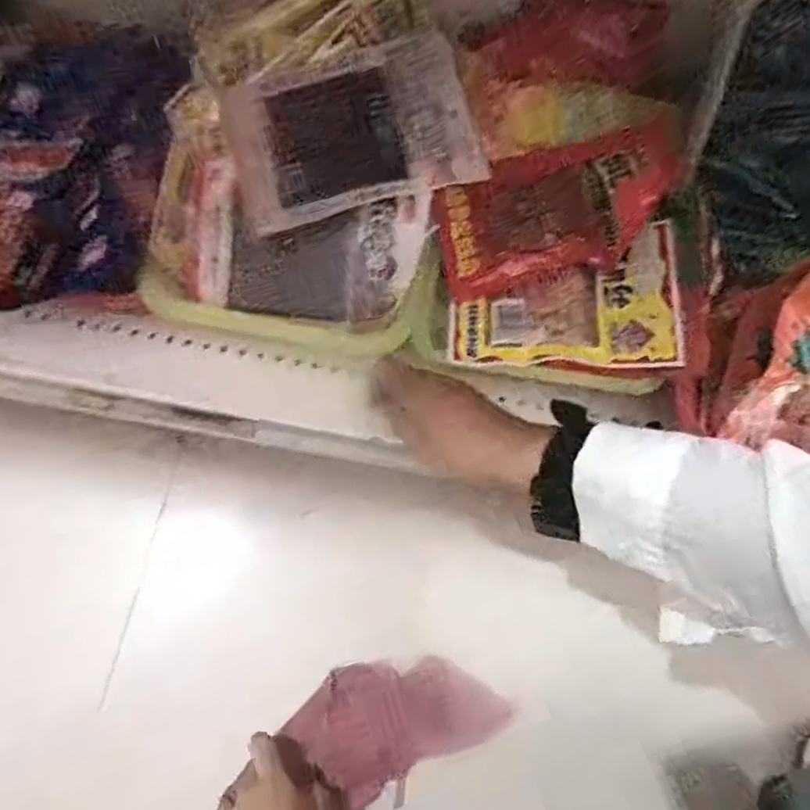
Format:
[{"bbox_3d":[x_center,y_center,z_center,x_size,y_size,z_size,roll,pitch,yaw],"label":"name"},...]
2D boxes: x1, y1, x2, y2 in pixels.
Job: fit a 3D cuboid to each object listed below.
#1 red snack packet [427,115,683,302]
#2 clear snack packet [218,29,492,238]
[{"bbox_3d":[0.108,-0.139,0.428,0.169,0.018,0.092,-12,86,10],"label":"red snack packet"},{"bbox_3d":[-0.039,-0.203,0.443,0.177,0.018,0.116,-15,87,3],"label":"clear snack packet"}]

